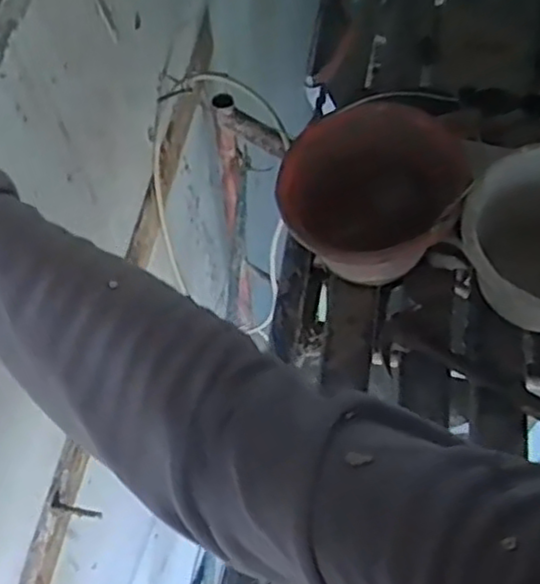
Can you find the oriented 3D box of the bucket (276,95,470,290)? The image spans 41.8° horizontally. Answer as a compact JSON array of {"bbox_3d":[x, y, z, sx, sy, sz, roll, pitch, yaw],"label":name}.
[{"bbox_3d":[0.140,-0.123,0.955,0.230,0.212,0.212,-1,61,2],"label":"bucket"}]

